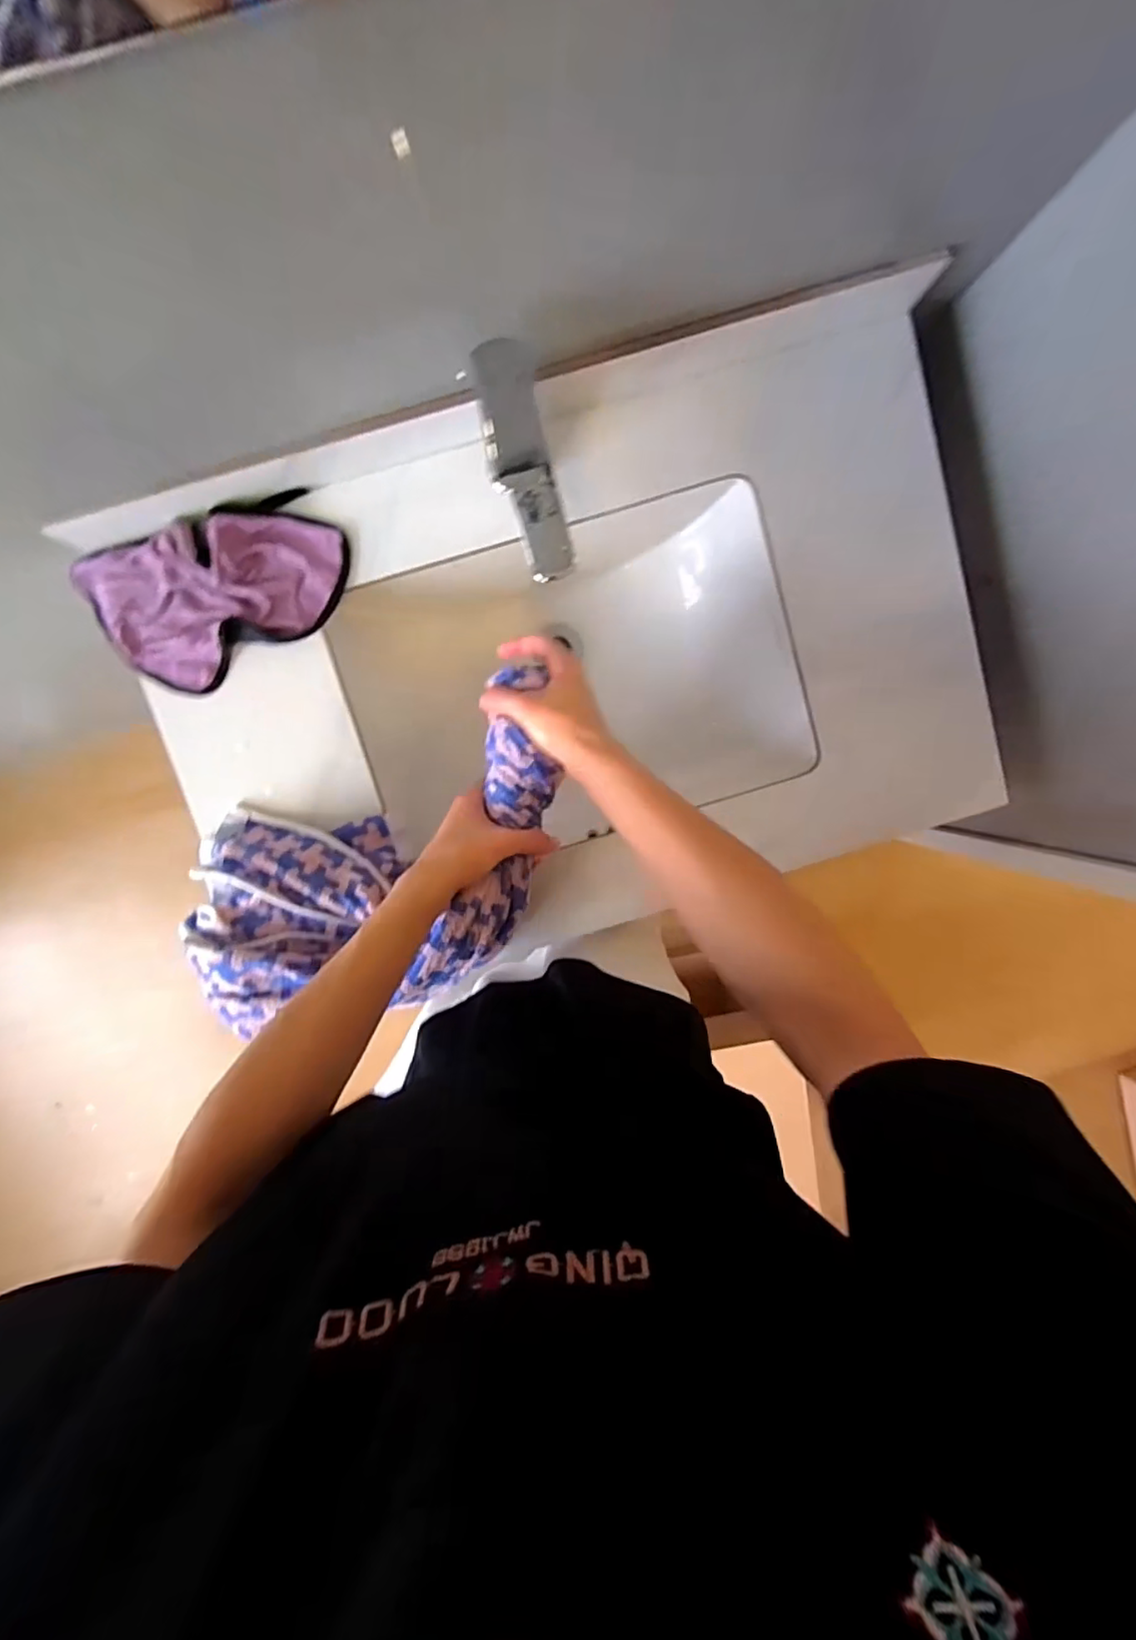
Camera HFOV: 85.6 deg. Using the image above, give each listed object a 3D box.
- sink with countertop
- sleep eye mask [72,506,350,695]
[{"bbox_3d":[0.008,-0.151,0.628,0.775,0.172,0.487,-15,97,0],"label":"sink with countertop"},{"bbox_3d":[-0.323,-0.206,0.569,0.238,0.029,0.134,-16,97,0],"label":"sleep eye mask"}]

